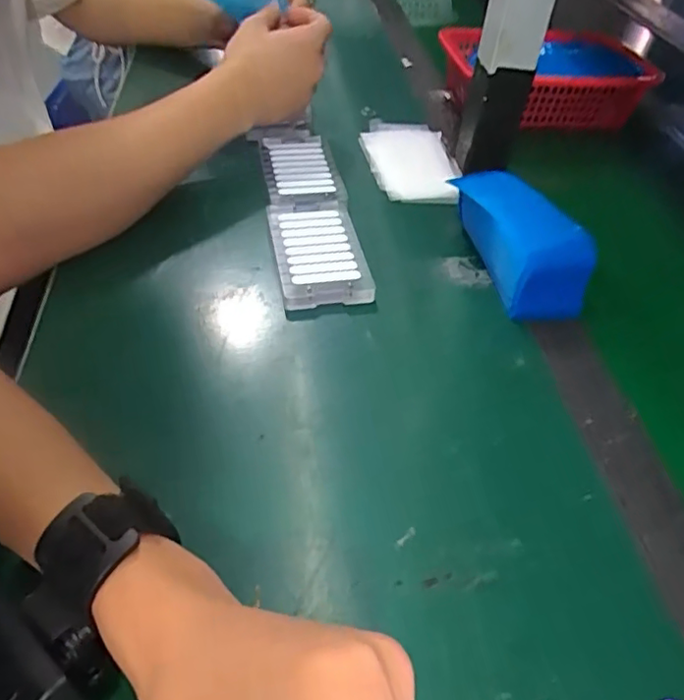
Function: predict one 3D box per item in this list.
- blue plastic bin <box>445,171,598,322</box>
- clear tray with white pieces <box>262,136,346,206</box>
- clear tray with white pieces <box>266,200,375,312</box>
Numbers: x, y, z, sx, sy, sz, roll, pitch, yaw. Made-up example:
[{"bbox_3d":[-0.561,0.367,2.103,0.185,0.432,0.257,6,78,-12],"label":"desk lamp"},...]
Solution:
[{"bbox_3d":[0.139,-0.090,0.479,0.065,0.050,0.148,-8,46,-13],"label":"blue plastic bin"},{"bbox_3d":[-0.037,-0.167,0.553,0.068,0.008,0.118,-5,46,-10],"label":"clear tray with white pieces"},{"bbox_3d":[-0.020,-0.078,0.477,0.067,0.015,0.121,-5,46,-11],"label":"clear tray with white pieces"}]

